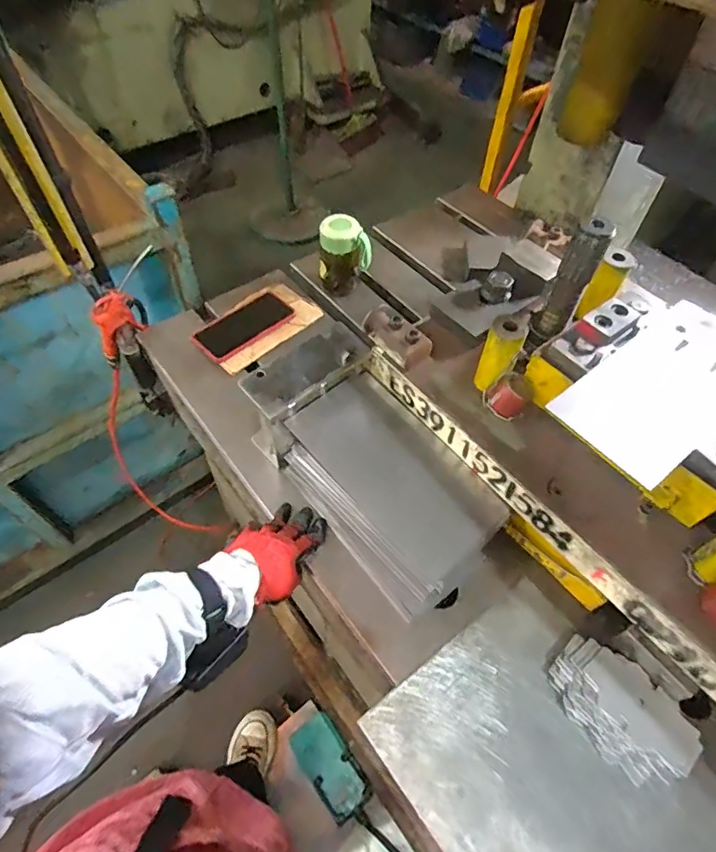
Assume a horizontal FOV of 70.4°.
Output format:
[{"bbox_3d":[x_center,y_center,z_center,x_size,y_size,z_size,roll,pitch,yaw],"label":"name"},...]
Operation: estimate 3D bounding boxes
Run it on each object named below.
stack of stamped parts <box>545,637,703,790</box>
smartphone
[{"bbox_3d":[0.265,0.291,0.523,0.078,0.052,0.140,-30,61,-22],"label":"stack of stamped parts"},{"bbox_3d":[-0.185,-0.167,0.839,0.081,0.011,0.165,38,63,20],"label":"smartphone"}]

